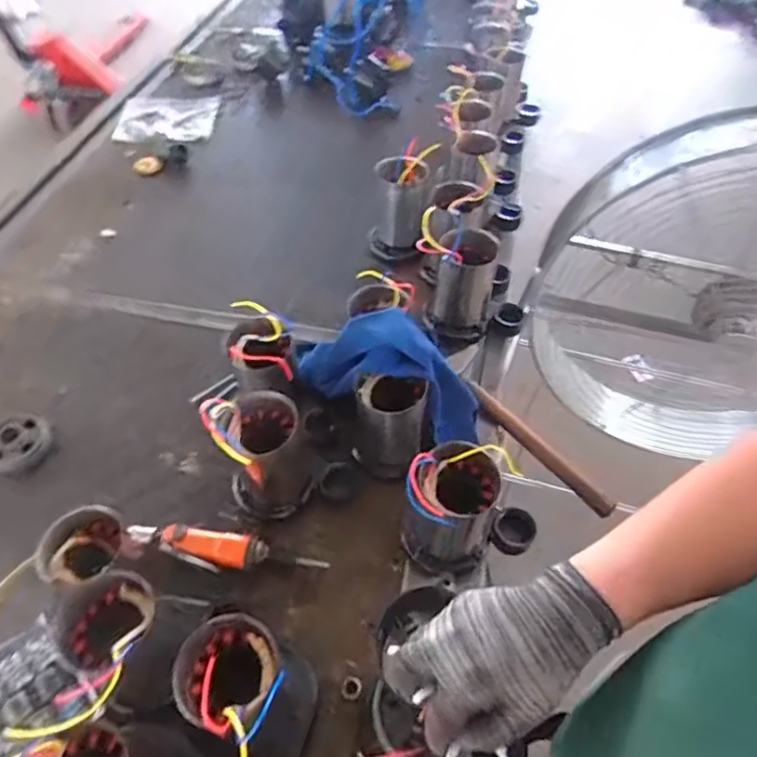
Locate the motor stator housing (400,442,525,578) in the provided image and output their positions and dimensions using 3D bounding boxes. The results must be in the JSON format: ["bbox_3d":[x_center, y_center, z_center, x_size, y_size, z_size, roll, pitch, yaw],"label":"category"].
[{"bbox_3d":[0.088,0.159,0.687,0.101,0.166,0.110,35,60,24],"label":"motor stator housing"}]

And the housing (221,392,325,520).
[{"bbox_3d":[-0.144,0.104,0.740,0.109,0.174,0.101,0,52,0],"label":"housing"}]

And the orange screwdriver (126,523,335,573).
[{"bbox_3d":[-0.197,0.227,0.736,0.260,0.039,0.050,7,52,5],"label":"orange screwdriver"}]

